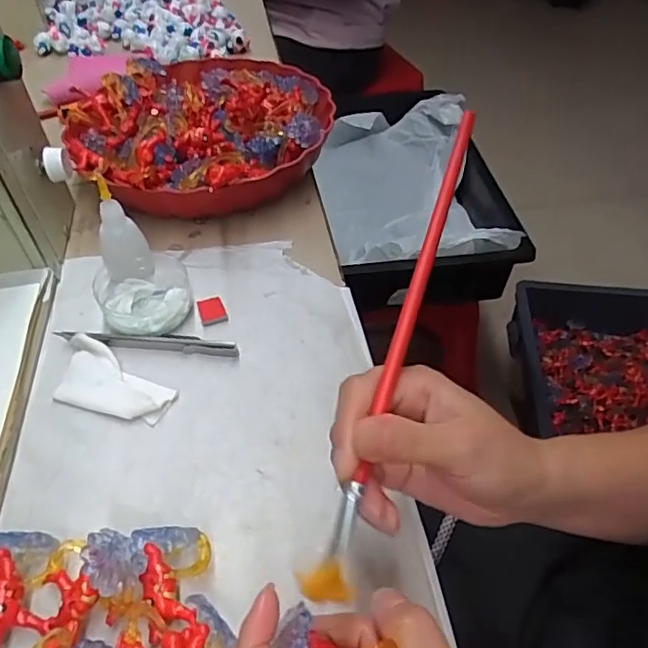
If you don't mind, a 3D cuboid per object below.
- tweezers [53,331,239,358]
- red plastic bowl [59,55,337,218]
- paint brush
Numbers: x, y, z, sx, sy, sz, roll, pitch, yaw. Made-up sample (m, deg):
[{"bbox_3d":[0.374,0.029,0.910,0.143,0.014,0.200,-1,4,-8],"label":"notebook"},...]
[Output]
[{"bbox_3d":[-0.122,0.012,0.387,0.125,0.009,0.009,3,47,4],"label":"tweezers"},{"bbox_3d":[-0.113,-0.183,0.522,0.235,0.068,0.248,5,48,6],"label":"red plastic bowl"},{"bbox_3d":[0.039,-0.004,0.257,0.016,0.010,0.247,15,68,13],"label":"paint brush"}]

